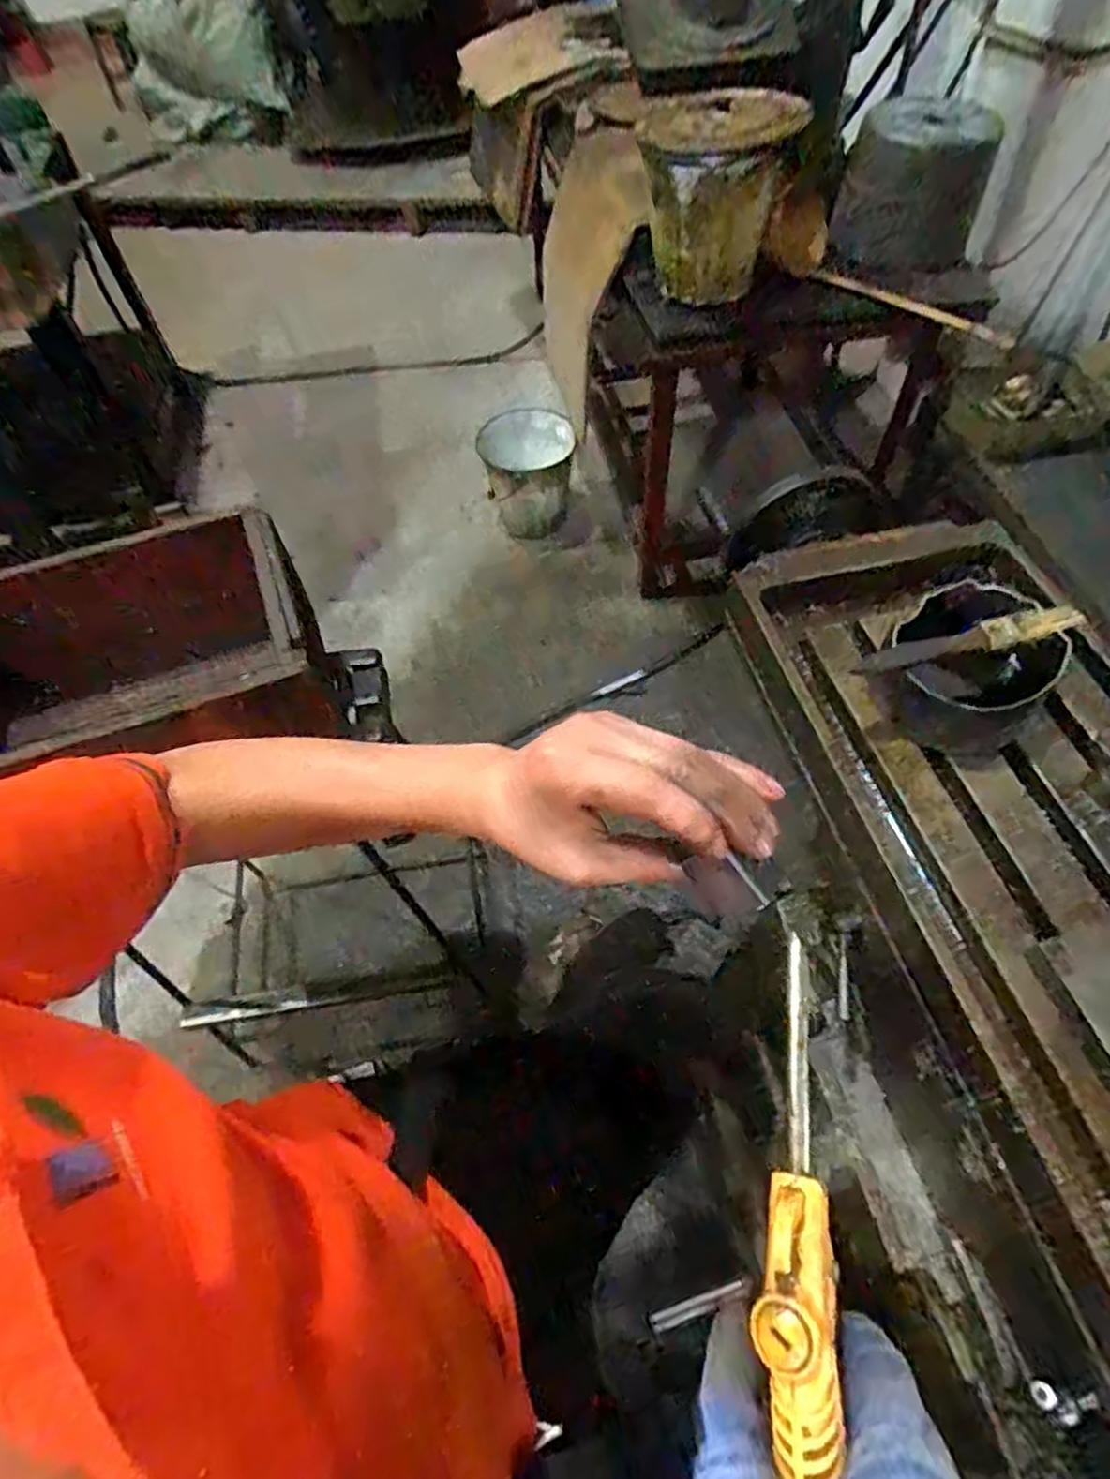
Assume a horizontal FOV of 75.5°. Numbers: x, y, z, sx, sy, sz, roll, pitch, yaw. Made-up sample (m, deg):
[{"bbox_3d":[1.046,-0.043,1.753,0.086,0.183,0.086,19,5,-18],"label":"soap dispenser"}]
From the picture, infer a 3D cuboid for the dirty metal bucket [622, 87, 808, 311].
[{"bbox_3d":[0.264,-0.911,1.220,0.252,0.301,0.226,-3,57,2],"label":"dirty metal bucket"}]

